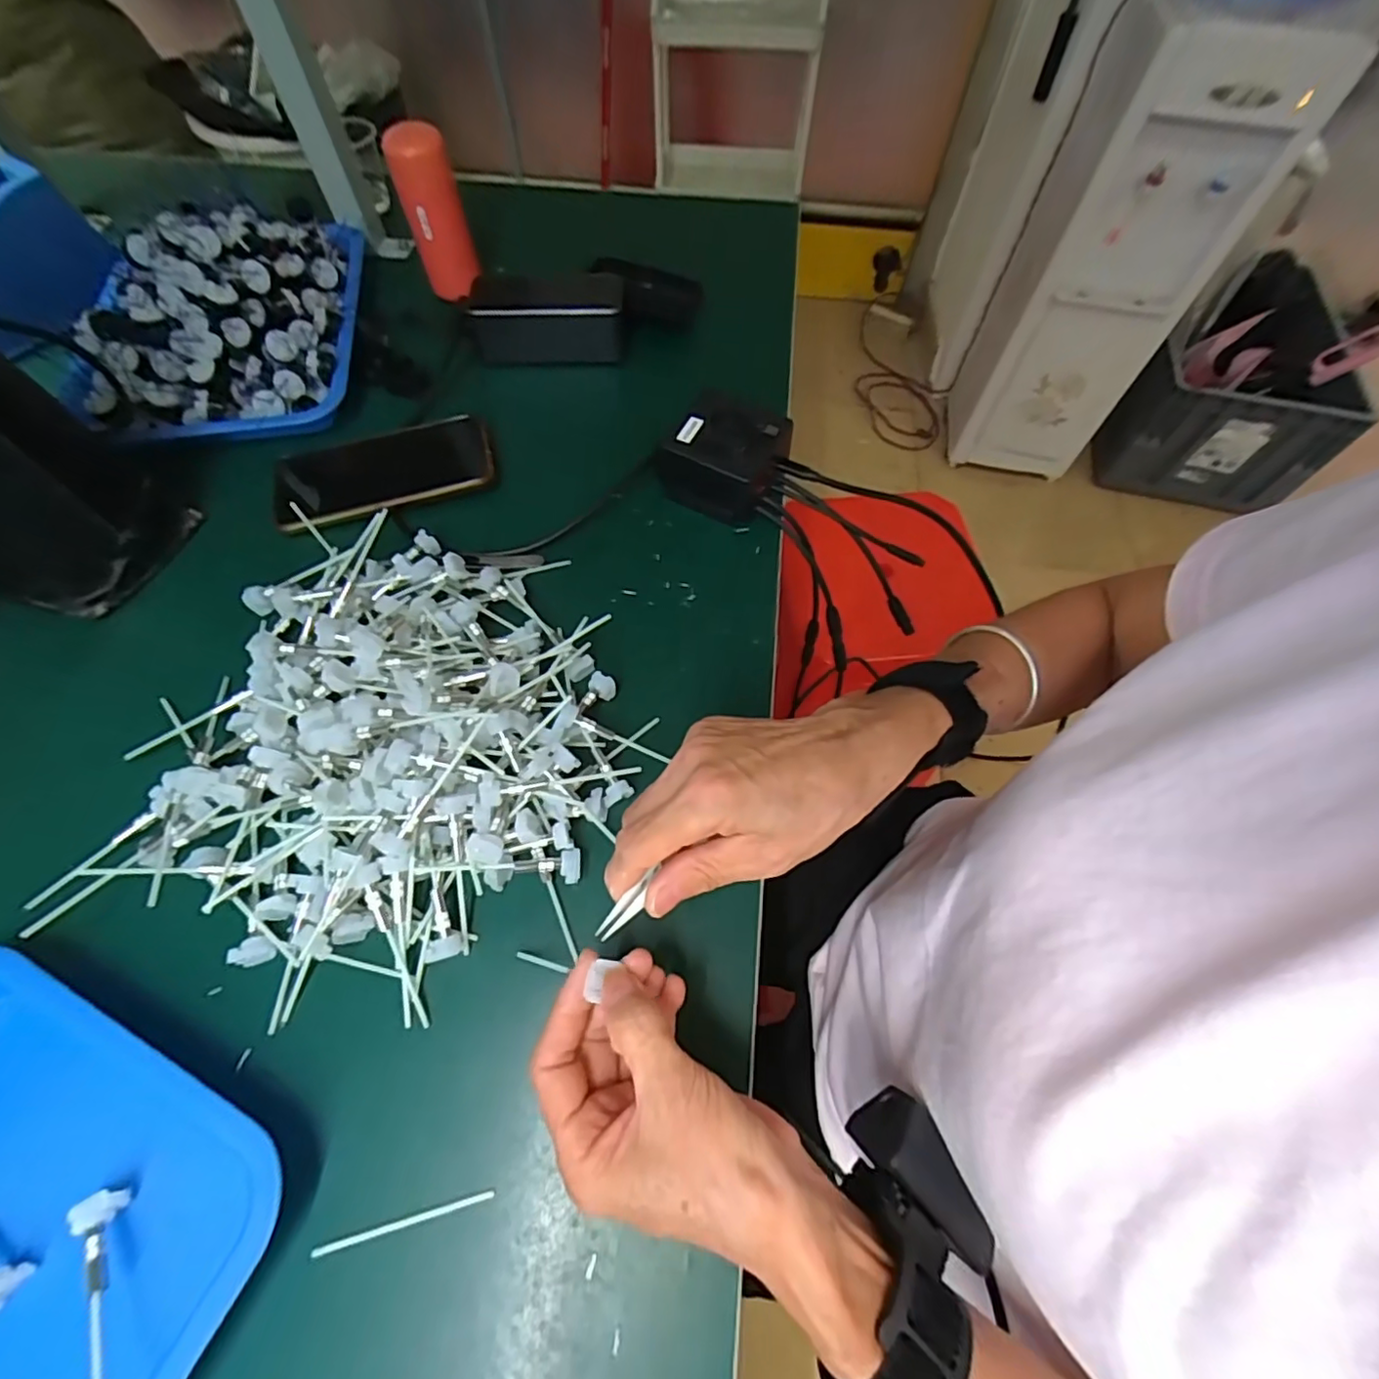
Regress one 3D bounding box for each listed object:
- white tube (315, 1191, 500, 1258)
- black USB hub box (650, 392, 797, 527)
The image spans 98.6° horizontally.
[{"bbox_3d":[-0.129,0.241,0.268,0.078,0.004,0.004,-13,64,-7],"label":"white tube"},{"bbox_3d":[0.025,-0.173,0.445,0.081,0.055,0.076,23,65,10],"label":"black USB hub box"}]

